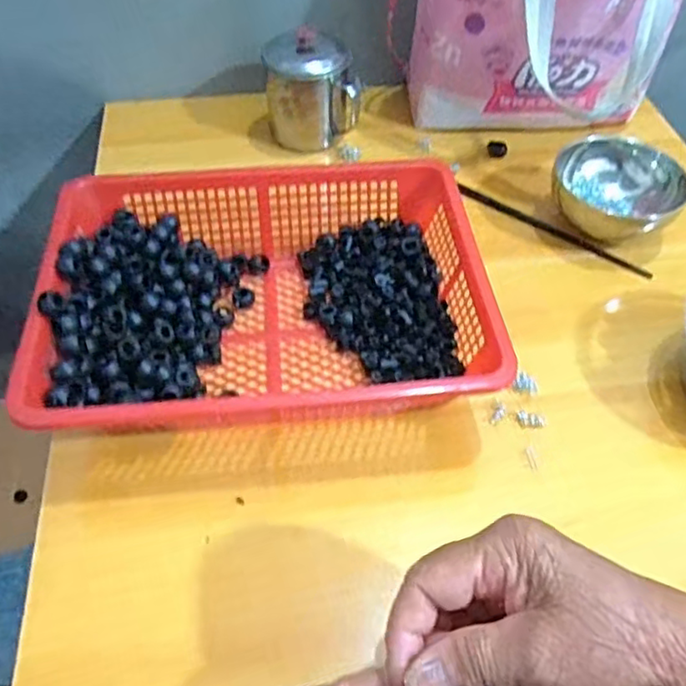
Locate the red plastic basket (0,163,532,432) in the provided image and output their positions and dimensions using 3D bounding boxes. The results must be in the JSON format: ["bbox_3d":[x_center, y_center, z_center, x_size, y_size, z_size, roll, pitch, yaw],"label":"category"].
[{"bbox_3d":[-0.055,-0.034,0.463,0.294,0.074,0.213,-4,52,-5],"label":"red plastic basket"}]

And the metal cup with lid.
[{"bbox_3d":[-0.030,-0.248,0.621,0.089,0.096,0.074,3,52,0],"label":"metal cup with lid"}]

